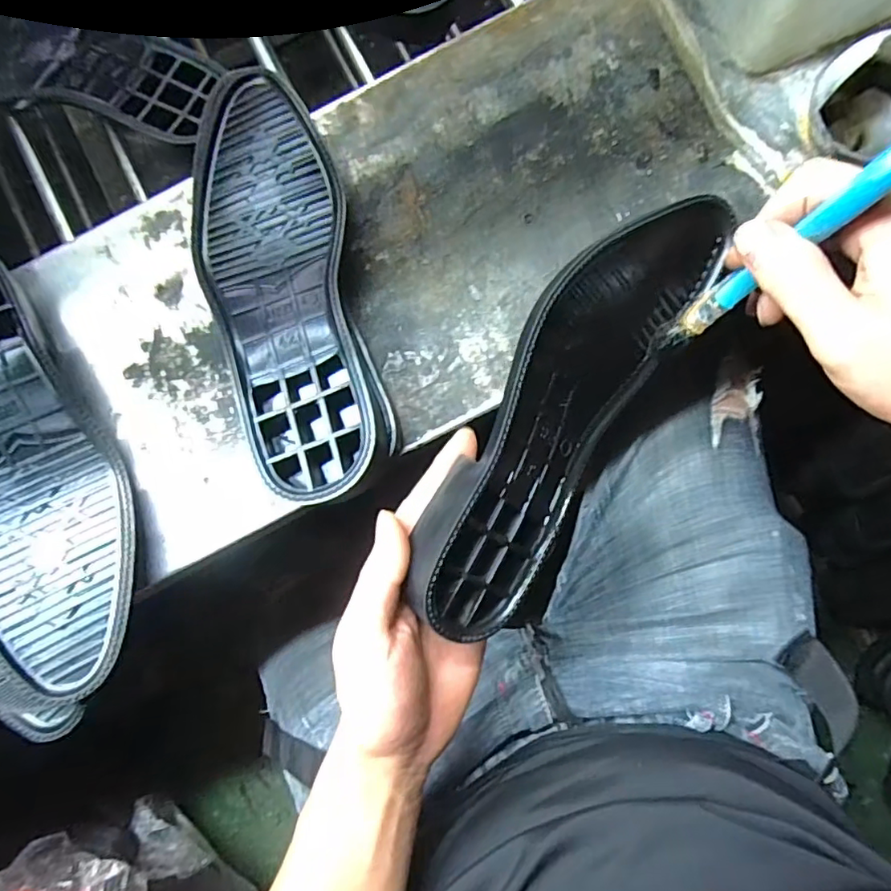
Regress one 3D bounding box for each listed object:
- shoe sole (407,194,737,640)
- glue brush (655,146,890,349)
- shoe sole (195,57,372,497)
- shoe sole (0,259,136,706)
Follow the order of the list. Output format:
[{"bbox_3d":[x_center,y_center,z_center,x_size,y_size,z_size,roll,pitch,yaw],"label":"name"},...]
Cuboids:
[{"bbox_3d":[0.072,-0.027,0.306,0.092,0.026,0.275,34,79,-33],"label":"shoe sole"},{"bbox_3d":[0.146,-0.082,0.267,0.009,0.157,0.015,-35,84,-19],"label":"glue brush"},{"bbox_3d":[-0.100,-0.103,0.340,0.089,0.025,0.282,-16,72,3],"label":"shoe sole"},{"bbox_3d":[-0.256,0.006,0.335,0.089,0.036,0.280,-20,84,2],"label":"shoe sole"}]

